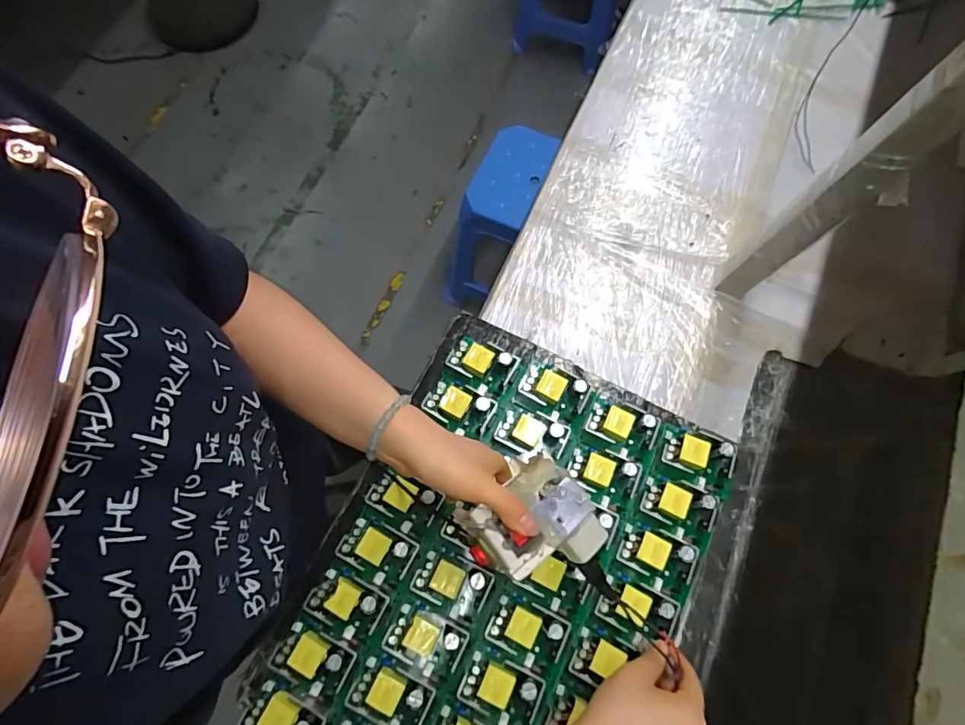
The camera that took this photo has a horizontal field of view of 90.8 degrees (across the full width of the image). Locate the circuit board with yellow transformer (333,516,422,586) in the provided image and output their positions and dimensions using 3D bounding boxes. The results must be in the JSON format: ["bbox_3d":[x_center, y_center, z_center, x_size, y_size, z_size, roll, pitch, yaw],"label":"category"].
[{"bbox_3d":[-0.110,0.193,0.492,0.079,0.033,0.052,20,74,4],"label":"circuit board with yellow transformer"}]

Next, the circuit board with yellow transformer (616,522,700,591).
[{"bbox_3d":[0.181,0.195,0.493,0.073,0.026,0.053,20,74,4],"label":"circuit board with yellow transformer"}]

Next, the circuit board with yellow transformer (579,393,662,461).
[{"bbox_3d":[0.156,0.073,0.535,0.079,0.028,0.058,28,75,6],"label":"circuit board with yellow transformer"}]

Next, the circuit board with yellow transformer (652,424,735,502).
[{"bbox_3d":[0.236,0.105,0.521,0.083,0.032,0.061,23,74,5],"label":"circuit board with yellow transformer"}]

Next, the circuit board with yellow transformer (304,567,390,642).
[{"bbox_3d":[-0.138,0.244,0.481,0.073,0.028,0.052,28,75,6],"label":"circuit board with yellow transformer"}]

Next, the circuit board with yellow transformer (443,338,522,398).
[{"bbox_3d":[0.000,0.000,0.556,0.077,0.034,0.048,28,75,6],"label":"circuit board with yellow transformer"}]

